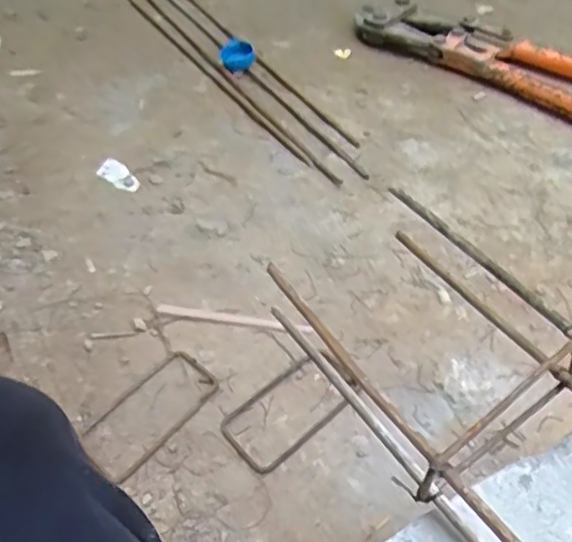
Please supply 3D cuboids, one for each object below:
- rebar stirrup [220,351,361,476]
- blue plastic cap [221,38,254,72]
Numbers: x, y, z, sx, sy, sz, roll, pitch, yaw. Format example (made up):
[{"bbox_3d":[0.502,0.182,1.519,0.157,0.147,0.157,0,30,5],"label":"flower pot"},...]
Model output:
[{"bbox_3d":[0.006,0.141,0.678,0.142,0.014,0.076,-33,55,-22],"label":"rebar stirrup"},{"bbox_3d":[-0.079,-0.355,1.081,0.053,0.043,0.029,-8,50,-3],"label":"blue plastic cap"}]

